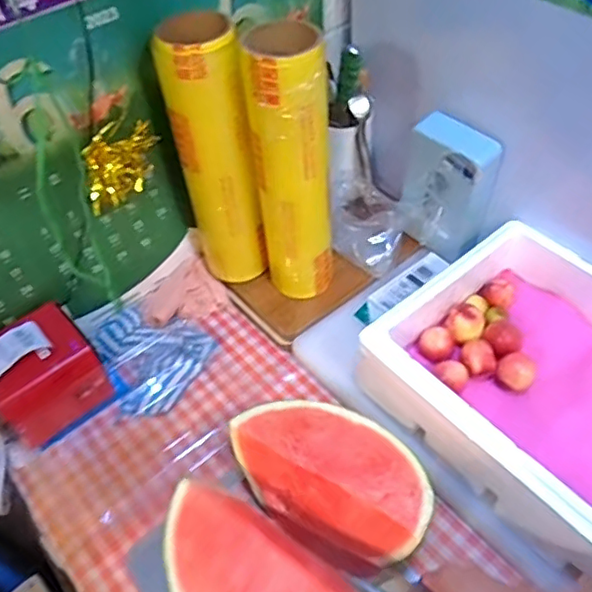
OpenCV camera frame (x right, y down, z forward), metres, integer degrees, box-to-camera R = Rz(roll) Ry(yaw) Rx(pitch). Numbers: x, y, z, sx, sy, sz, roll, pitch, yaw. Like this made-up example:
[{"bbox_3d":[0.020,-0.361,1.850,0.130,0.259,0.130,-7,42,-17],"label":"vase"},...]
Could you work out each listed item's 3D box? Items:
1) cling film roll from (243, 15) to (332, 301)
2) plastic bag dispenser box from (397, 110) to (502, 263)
[{"bbox_3d":[-0.004,-0.148,0.734,0.087,0.340,0.080,-3,50,3],"label":"cling film roll"},{"bbox_3d":[0.207,-0.144,0.815,0.122,0.177,0.069,28,58,26],"label":"plastic bag dispenser box"}]

